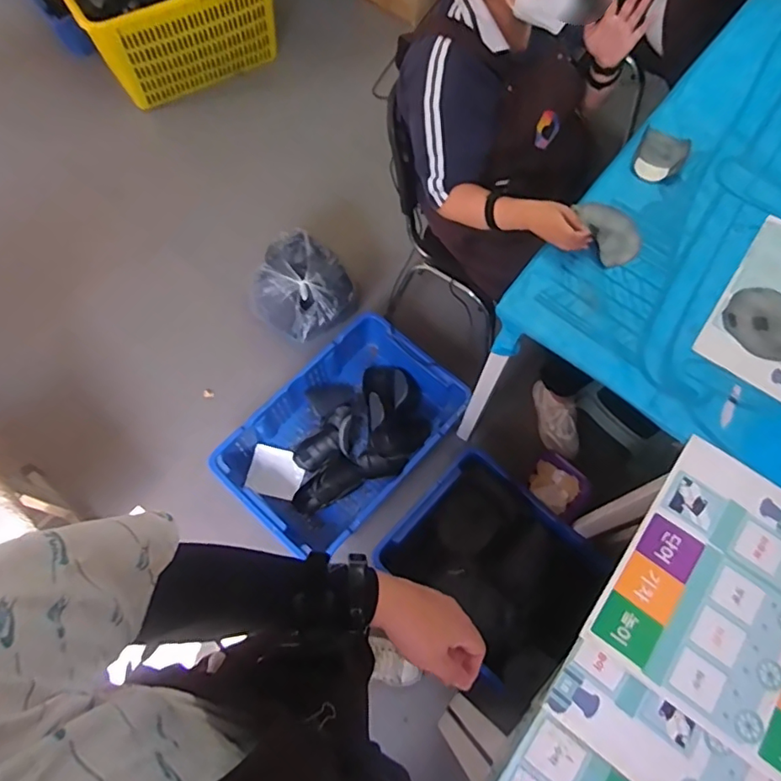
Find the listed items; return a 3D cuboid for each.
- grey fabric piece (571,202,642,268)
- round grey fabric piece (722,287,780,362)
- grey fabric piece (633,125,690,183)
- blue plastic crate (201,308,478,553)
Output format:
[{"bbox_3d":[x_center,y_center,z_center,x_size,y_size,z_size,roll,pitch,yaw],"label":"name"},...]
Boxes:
[{"bbox_3d":[0.432,-0.318,1.065,0.117,0.028,0.159,-14,68,-9],"label":"grey fabric piece"},{"bbox_3d":[0.698,-0.124,1.007,0.154,0.011,0.145,1,67,-3],"label":"round grey fabric piece"},{"bbox_3d":[0.572,-0.496,1.150,0.101,0.040,0.132,24,68,7],"label":"grey fabric piece"},{"bbox_3d":[-0.134,0.139,1.615,0.445,0.209,0.662,40,72,14],"label":"blue plastic crate"}]

